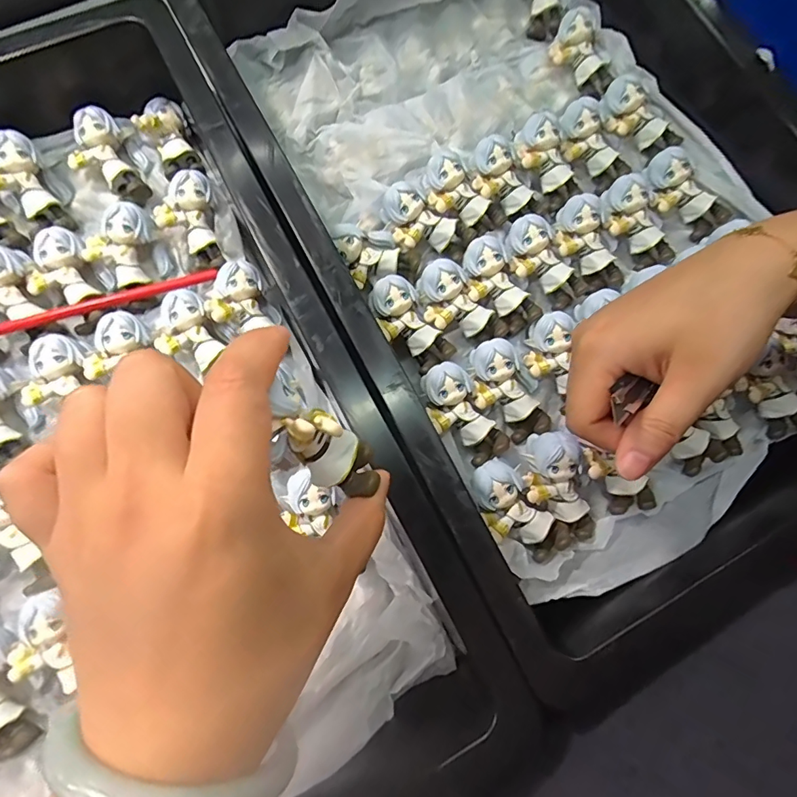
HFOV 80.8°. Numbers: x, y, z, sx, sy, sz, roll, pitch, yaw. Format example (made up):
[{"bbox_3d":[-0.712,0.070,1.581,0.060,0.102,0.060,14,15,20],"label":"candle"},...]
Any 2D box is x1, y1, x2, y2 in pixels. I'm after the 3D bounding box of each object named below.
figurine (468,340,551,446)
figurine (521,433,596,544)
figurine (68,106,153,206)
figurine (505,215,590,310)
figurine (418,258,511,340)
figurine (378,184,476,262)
[{"bbox_3d":[0.066,-0.005,0.286,0.038,0.022,0.061,-34,97,-8],"label":"figurine"},{"bbox_3d":[0.091,0.053,0.270,0.032,0.024,0.063,-24,97,-6],"label":"figurine"},{"bbox_3d":[-0.183,-0.151,0.296,0.039,0.026,0.054,-36,82,-10],"label":"figurine"},{"bbox_3d":[0.093,-0.086,0.302,0.033,0.021,0.063,-41,94,-9],"label":"figurine"},{"bbox_3d":[0.038,-0.057,0.291,0.060,0.021,0.036,39,79,-11],"label":"figurine"},{"bbox_3d":[0.017,-0.110,0.306,0.060,0.026,0.033,25,77,-14],"label":"figurine"}]

